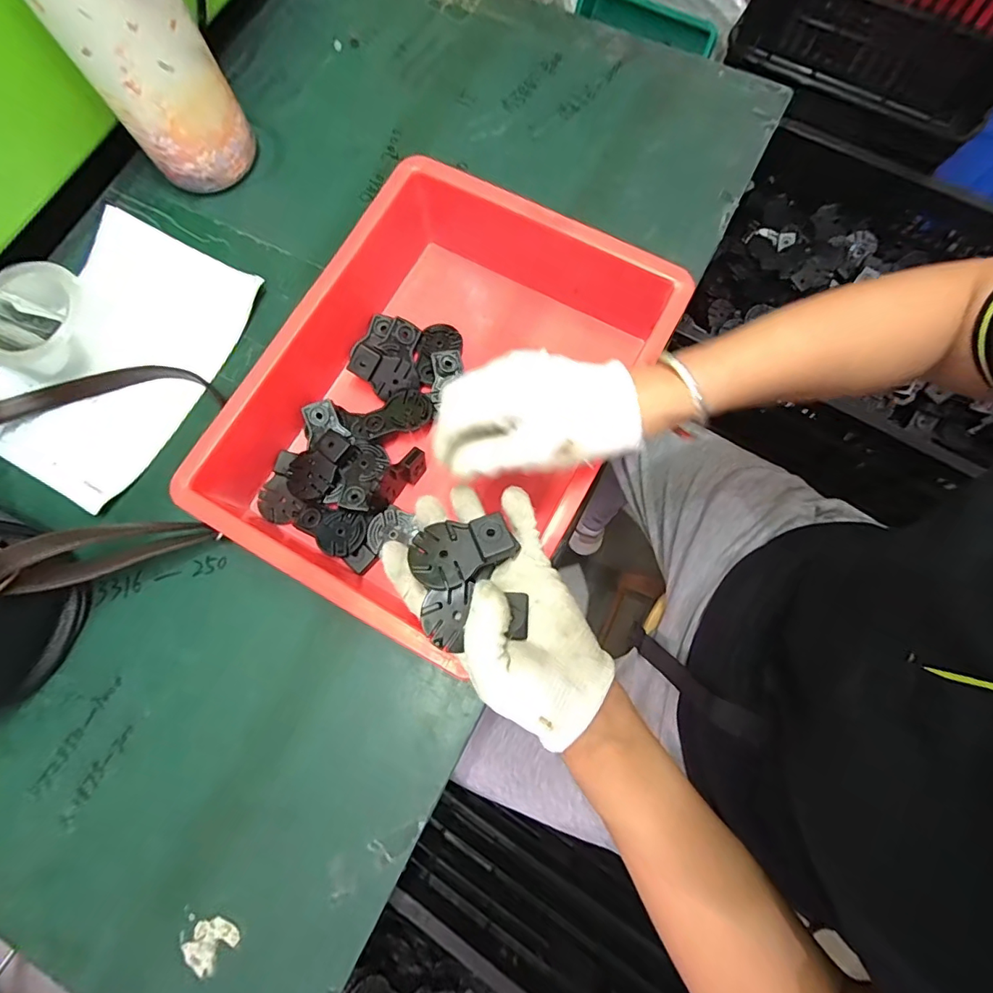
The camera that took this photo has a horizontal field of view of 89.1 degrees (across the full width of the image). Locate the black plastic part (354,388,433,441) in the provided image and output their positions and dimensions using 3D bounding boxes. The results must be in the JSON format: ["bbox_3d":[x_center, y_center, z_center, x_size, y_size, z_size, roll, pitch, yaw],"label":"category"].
[{"bbox_3d":[-0.093,-0.073,0.447,0.068,0.015,0.042,-15,76,-2],"label":"black plastic part"}]

